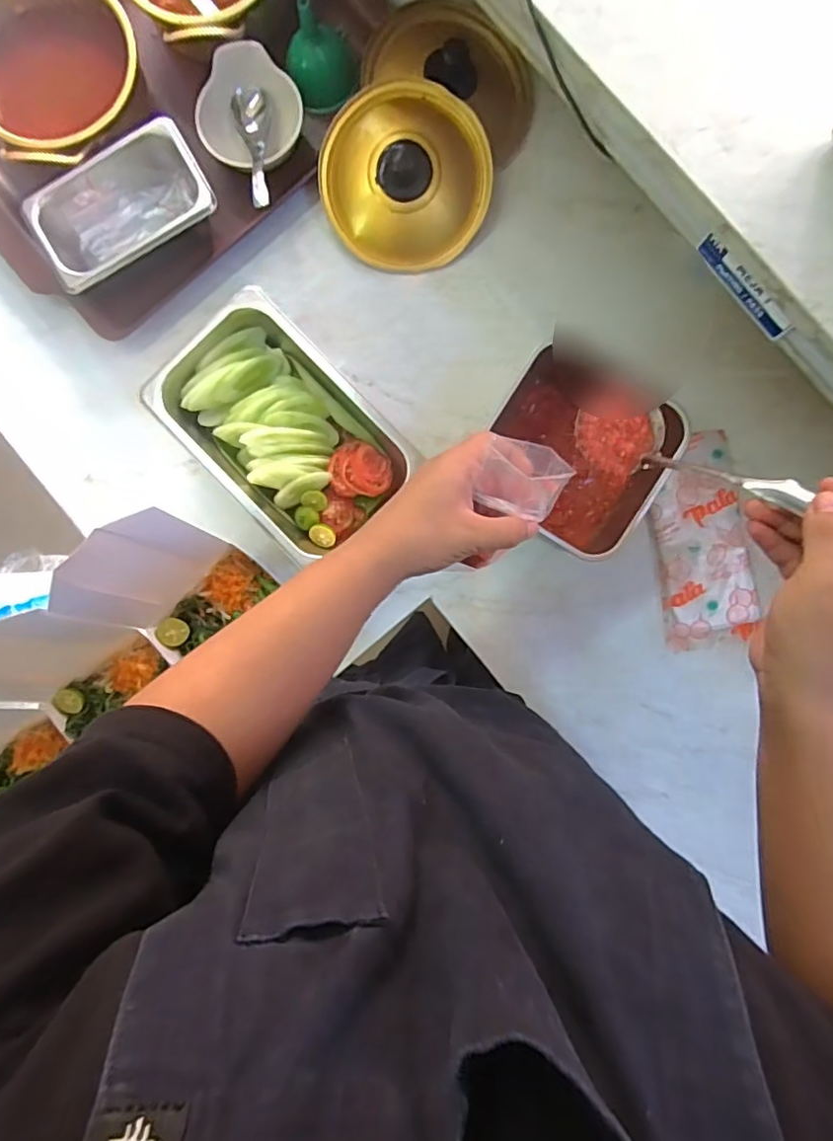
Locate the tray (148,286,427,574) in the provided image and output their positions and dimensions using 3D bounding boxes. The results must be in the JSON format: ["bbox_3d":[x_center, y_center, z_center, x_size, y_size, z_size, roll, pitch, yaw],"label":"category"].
[{"bbox_3d":[-0.133,-0.138,0.592,0.250,0.056,0.158,45,88,2],"label":"tray"}]

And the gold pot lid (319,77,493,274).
[{"bbox_3d":[-0.012,-0.404,0.598,0.177,0.054,0.177,1,110,4],"label":"gold pot lid"}]

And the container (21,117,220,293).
[{"bbox_3d":[-0.296,-0.363,0.600,0.170,0.071,0.106,-32,87,-2],"label":"container"}]

